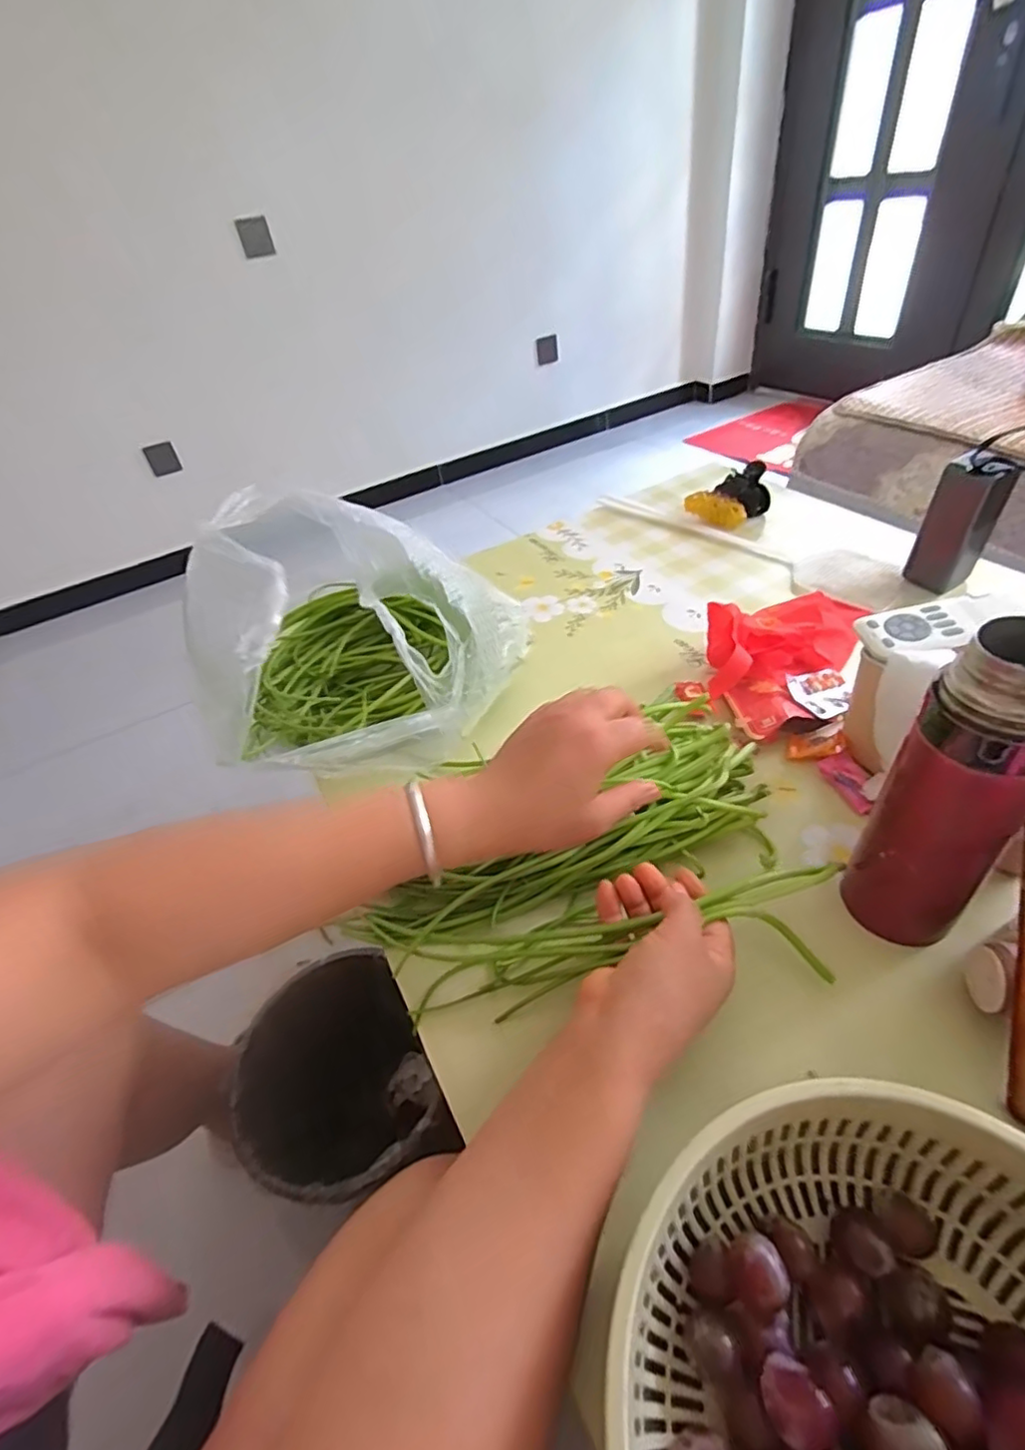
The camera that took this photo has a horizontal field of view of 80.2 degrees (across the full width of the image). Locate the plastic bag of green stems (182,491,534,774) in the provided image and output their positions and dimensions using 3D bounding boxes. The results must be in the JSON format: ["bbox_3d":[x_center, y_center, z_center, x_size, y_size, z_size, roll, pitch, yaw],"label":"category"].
[{"bbox_3d":[-0.155,-0.077,0.540,0.277,0.167,0.239,6,45,17],"label":"plastic bag of green stems"}]

